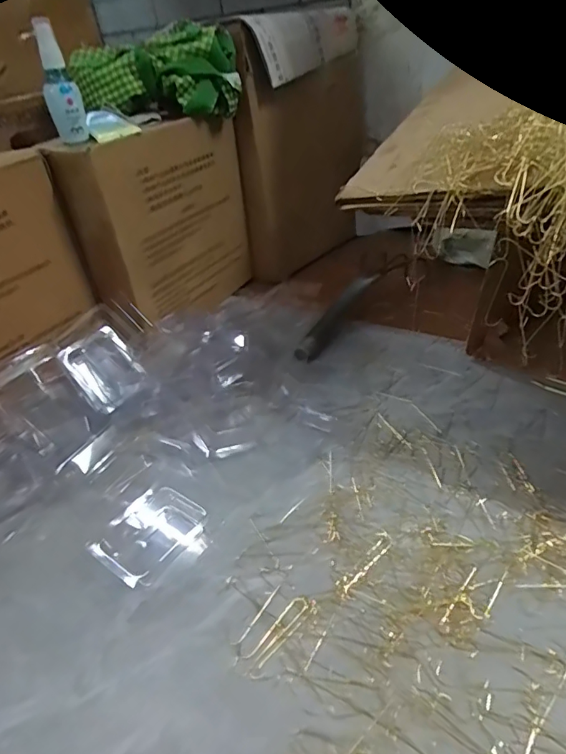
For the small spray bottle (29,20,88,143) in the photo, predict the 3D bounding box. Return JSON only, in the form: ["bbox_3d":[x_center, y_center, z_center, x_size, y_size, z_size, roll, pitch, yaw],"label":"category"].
[{"bbox_3d":[-0.247,-0.321,0.544,0.038,0.115,0.029,-17,36,-14],"label":"small spray bottle"}]

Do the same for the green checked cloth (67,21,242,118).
[{"bbox_3d":[-0.168,-0.397,0.652,0.212,0.093,0.077,1,36,10],"label":"green checked cloth"}]

